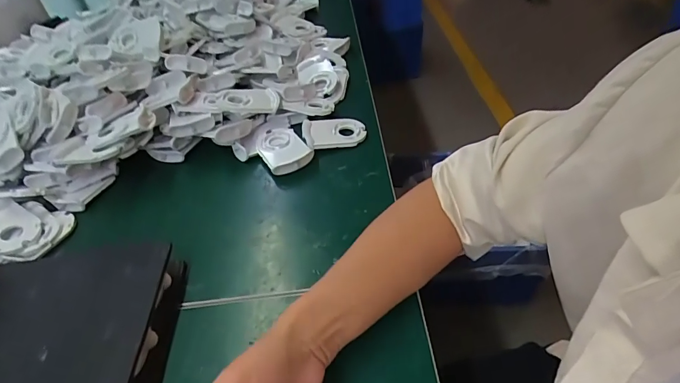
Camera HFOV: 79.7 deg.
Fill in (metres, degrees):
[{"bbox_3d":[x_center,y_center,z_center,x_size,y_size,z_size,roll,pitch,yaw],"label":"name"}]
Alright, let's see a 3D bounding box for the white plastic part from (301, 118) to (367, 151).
[{"bbox_3d":[-0.008,-0.082,0.546,0.083,0.009,0.056,-9,45,-8],"label":"white plastic part"}]

